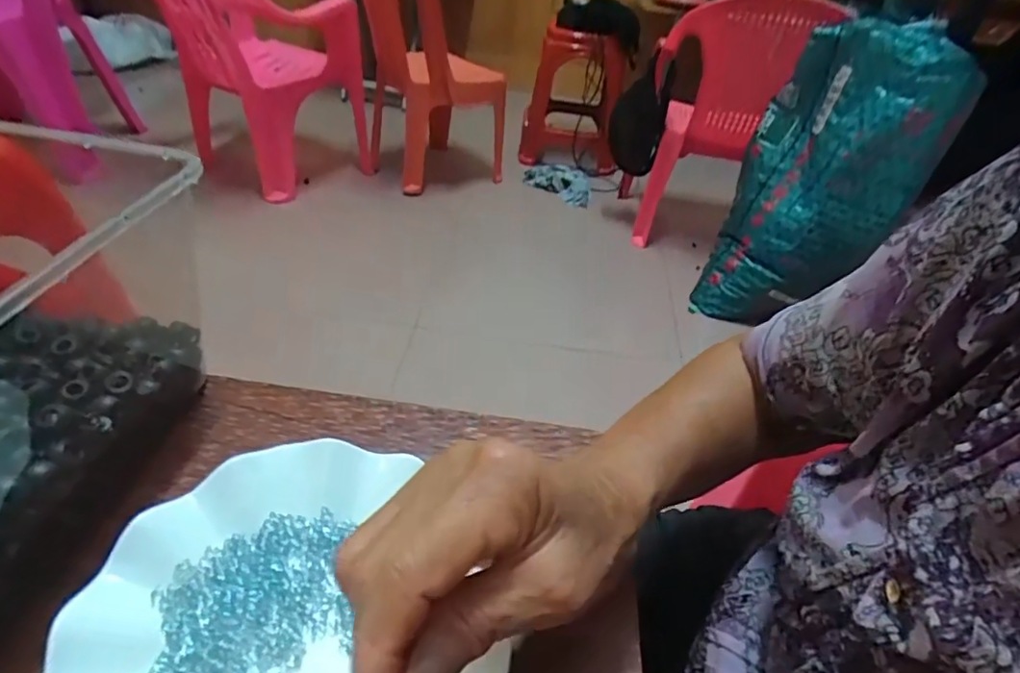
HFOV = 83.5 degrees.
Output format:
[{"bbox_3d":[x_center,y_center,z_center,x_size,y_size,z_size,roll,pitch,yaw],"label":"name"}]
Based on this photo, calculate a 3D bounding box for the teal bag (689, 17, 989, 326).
[{"bbox_3d":[0.656,-0.315,1.263,0.179,0.674,0.318,5,34,-37],"label":"teal bag"}]

